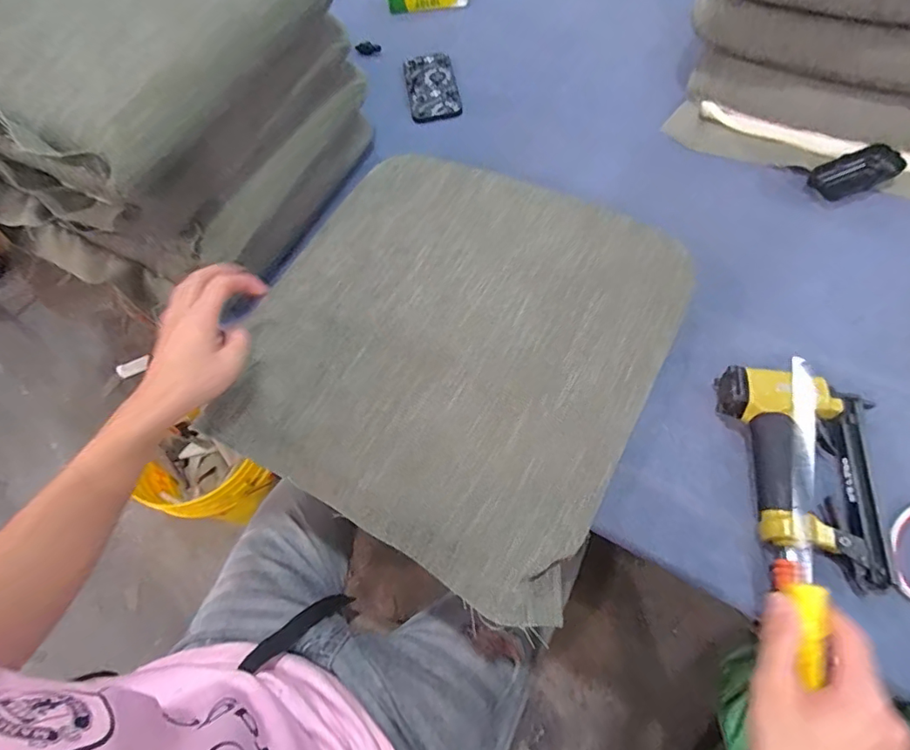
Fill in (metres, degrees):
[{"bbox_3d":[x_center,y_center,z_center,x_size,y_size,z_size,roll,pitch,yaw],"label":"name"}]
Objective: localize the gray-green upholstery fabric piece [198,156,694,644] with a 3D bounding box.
[{"bbox_3d":[-0.009,-0.049,0.534,0.416,0.022,0.437,23,68,16],"label":"gray-green upholstery fabric piece"}]

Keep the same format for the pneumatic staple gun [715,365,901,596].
[{"bbox_3d":[0.331,0.090,0.472,0.142,0.054,0.185,9,64,10],"label":"pneumatic staple gun"}]

